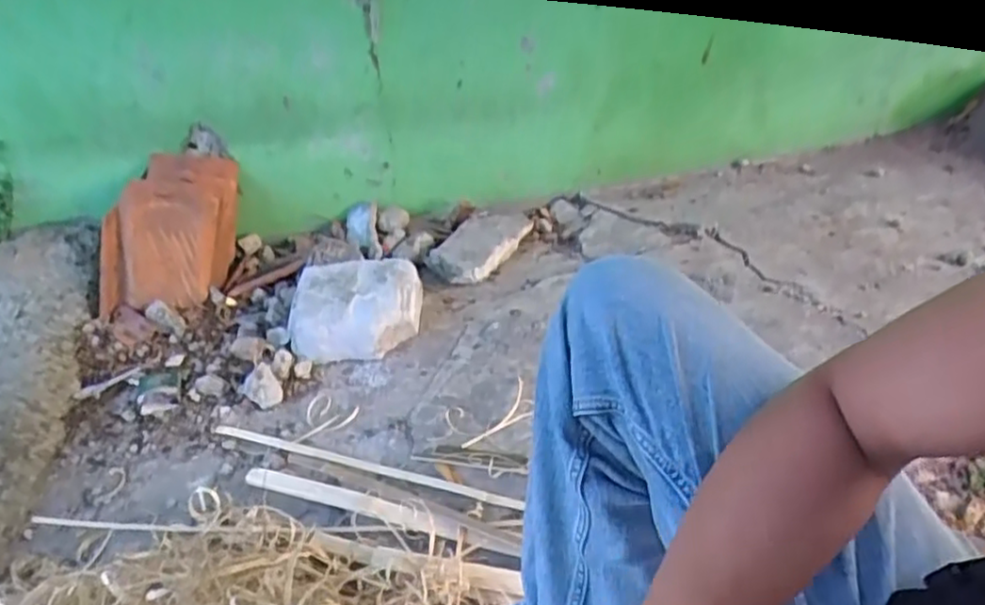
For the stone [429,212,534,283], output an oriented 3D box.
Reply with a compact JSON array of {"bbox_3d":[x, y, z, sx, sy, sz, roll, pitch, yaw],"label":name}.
[{"bbox_3d":[-0.024,-0.132,1.511,0.143,0.052,0.253,16,40,28],"label":"stone"}]

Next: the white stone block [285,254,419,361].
[{"bbox_3d":[-0.264,0.005,1.342,0.244,0.093,0.205,-5,35,0],"label":"white stone block"}]

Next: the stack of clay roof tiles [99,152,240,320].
[{"bbox_3d":[-0.705,-0.151,1.498,0.255,0.362,0.109,4,-6,-4],"label":"stack of clay roof tiles"}]

